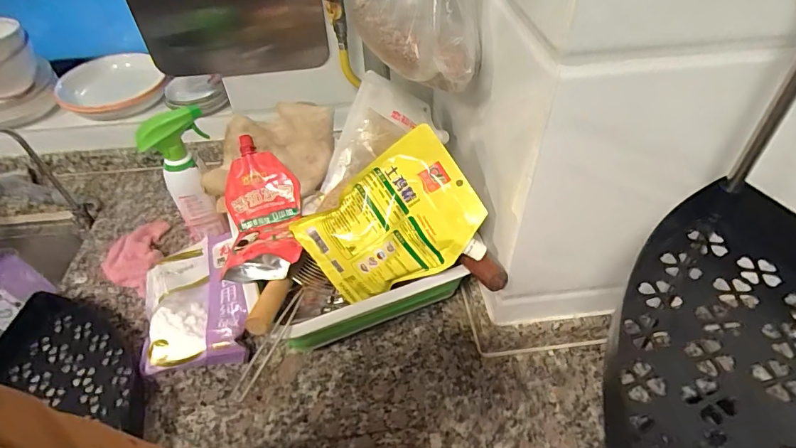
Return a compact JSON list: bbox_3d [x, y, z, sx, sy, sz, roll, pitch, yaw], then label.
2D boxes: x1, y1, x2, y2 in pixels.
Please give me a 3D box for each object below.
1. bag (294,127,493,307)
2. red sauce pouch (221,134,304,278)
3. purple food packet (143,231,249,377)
[{"bbox_3d":[-0.008,0.007,0.507,0.201,0.028,0.145,-35,89,9],"label":"bag"},{"bbox_3d":[-0.181,-0.019,0.566,0.100,0.074,0.181,-8,46,-5],"label":"red sauce pouch"},{"bbox_3d":[-0.289,0.109,0.626,0.140,0.040,0.207,-13,47,-10],"label":"purple food packet"}]

